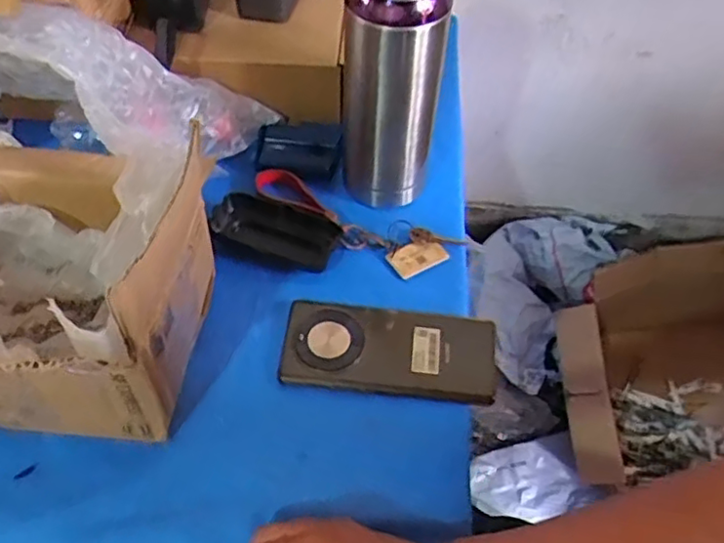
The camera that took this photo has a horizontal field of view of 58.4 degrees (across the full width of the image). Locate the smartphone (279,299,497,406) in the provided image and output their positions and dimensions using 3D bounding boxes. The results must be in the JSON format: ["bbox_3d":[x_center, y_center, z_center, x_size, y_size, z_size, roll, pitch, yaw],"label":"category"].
[{"bbox_3d":[0.022,0.059,0.502,0.162,0.010,0.073,7,54,1],"label":"smartphone"}]

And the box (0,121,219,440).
[{"bbox_3d":[-0.253,-0.012,0.449,0.280,0.157,0.220,5,54,0],"label":"box"}]

